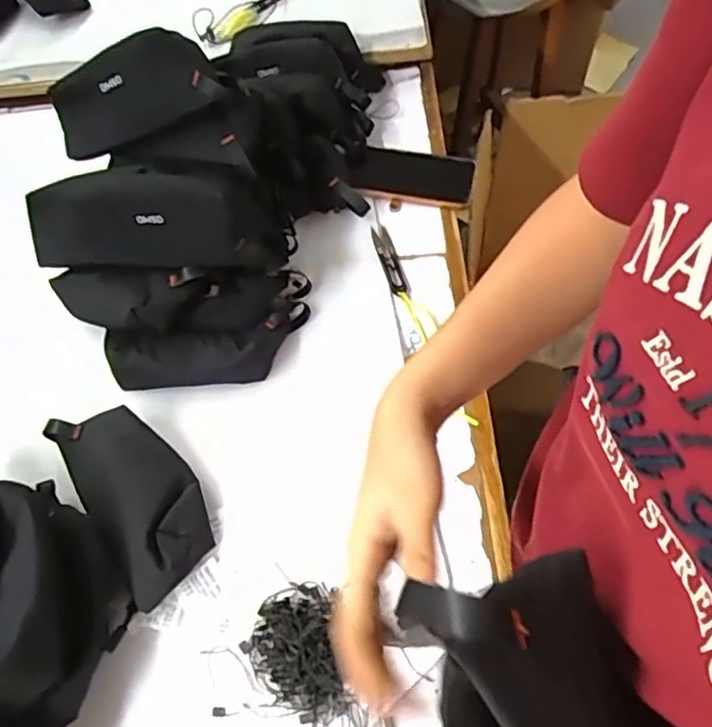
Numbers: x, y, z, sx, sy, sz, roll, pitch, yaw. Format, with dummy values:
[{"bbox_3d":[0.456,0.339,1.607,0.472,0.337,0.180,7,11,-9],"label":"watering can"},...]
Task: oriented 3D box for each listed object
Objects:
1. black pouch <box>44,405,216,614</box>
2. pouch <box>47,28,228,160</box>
[{"bbox_3d":[-0.203,0.113,0.588,0.093,0.050,0.206,-34,63,-15],"label":"black pouch"},{"bbox_3d":[-0.222,-0.262,0.616,0.189,0.065,0.046,-11,57,23],"label":"pouch"}]

